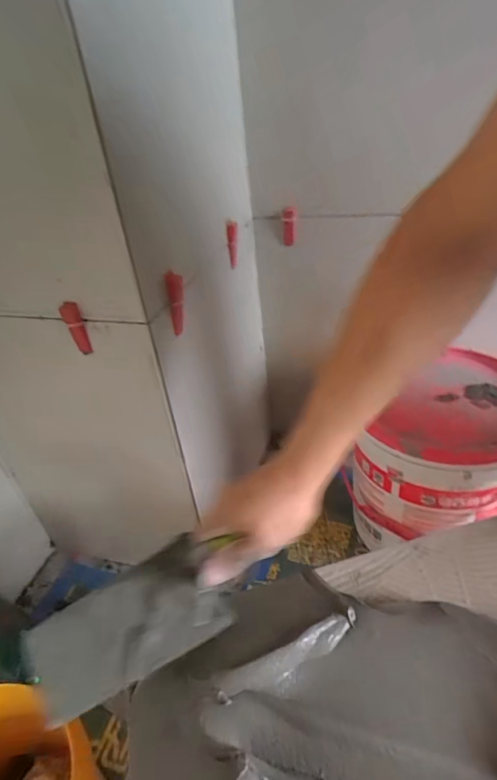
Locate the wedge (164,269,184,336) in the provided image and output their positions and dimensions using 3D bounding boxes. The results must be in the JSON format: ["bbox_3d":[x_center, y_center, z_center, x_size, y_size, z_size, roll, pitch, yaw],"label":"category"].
[{"bbox_3d":[-0.095,-0.116,0.607,0.021,0.086,0.019,-9,37,-4],"label":"wedge"}]

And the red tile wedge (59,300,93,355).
[{"bbox_3d":[-0.223,-0.078,0.584,0.024,0.072,0.012,-21,39,-20],"label":"red tile wedge"}]

